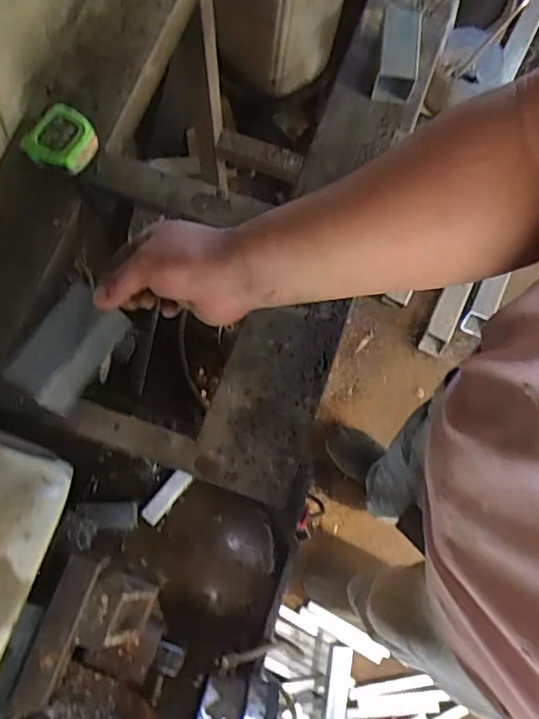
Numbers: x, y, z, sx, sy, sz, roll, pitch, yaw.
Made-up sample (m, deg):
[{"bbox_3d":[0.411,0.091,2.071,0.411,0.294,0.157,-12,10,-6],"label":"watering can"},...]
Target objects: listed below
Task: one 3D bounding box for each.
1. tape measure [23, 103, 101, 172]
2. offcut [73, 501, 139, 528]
[{"bbox_3d":[-0.205,-0.216,0.568,0.054,0.024,0.061,40,79,8],"label":"tape measure"},{"bbox_3d":[-0.187,0.178,0.660,0.071,0.020,0.029,6,76,-17],"label":"offcut"}]

